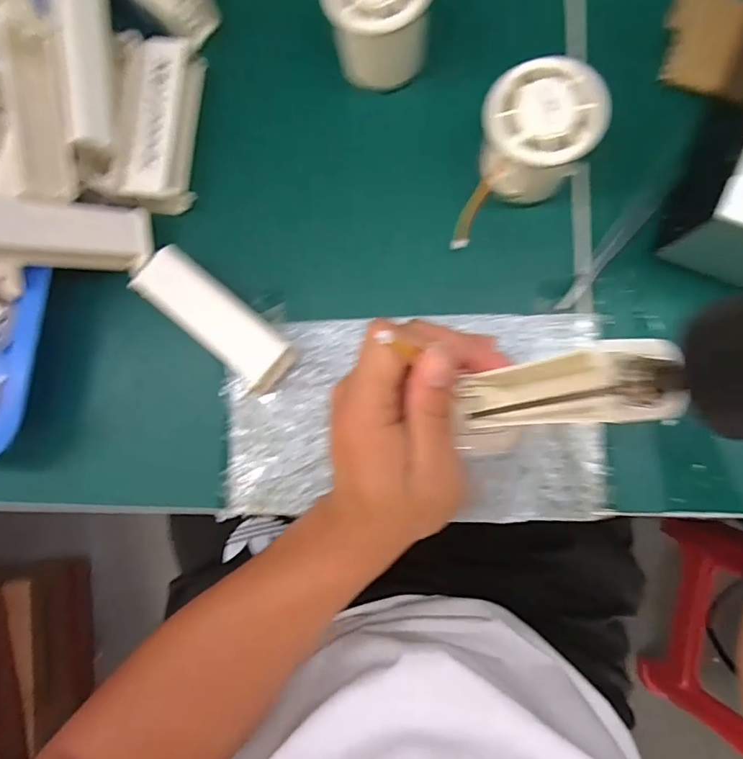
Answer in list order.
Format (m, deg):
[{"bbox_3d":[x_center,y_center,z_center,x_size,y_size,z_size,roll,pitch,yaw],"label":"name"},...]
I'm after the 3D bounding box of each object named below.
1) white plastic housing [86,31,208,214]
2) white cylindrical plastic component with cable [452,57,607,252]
[{"bbox_3d":[-0.137,-0.163,0.327,0.043,0.029,0.107,7,86,5],"label":"white plastic housing"},{"bbox_3d":[0.089,-0.120,0.300,0.061,0.065,0.089,14,87,5],"label":"white cylindrical plastic component with cable"}]

